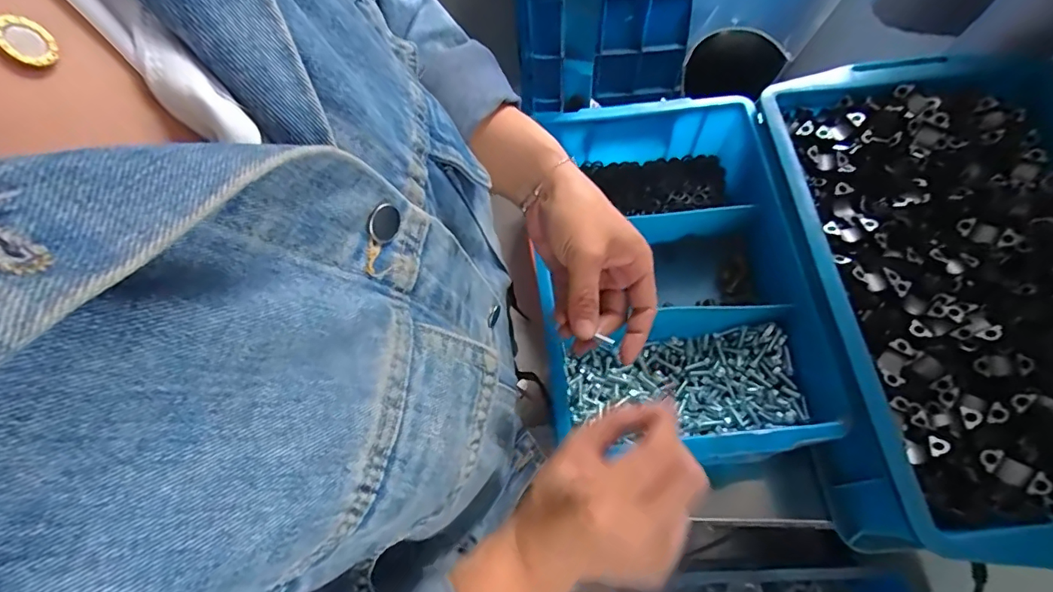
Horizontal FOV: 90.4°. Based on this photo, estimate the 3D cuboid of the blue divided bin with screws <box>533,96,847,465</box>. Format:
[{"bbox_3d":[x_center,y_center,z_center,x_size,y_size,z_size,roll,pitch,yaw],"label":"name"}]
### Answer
[{"bbox_3d":[0.138,-0.029,0.510,0.211,0.098,0.321,-7,67,-1],"label":"blue divided bin with screws"}]

